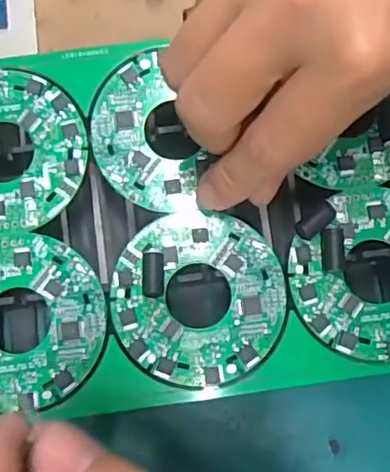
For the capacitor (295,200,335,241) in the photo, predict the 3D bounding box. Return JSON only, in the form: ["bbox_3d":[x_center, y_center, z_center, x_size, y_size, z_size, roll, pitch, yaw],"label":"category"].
[{"bbox_3d":[0.048,-0.006,0.242,0.018,0.009,0.008,-44,83,-7],"label":"capacitor"}]

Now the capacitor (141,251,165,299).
[{"bbox_3d":[-0.017,0.015,0.238,0.009,0.008,0.018,1,80,0],"label":"capacitor"}]

